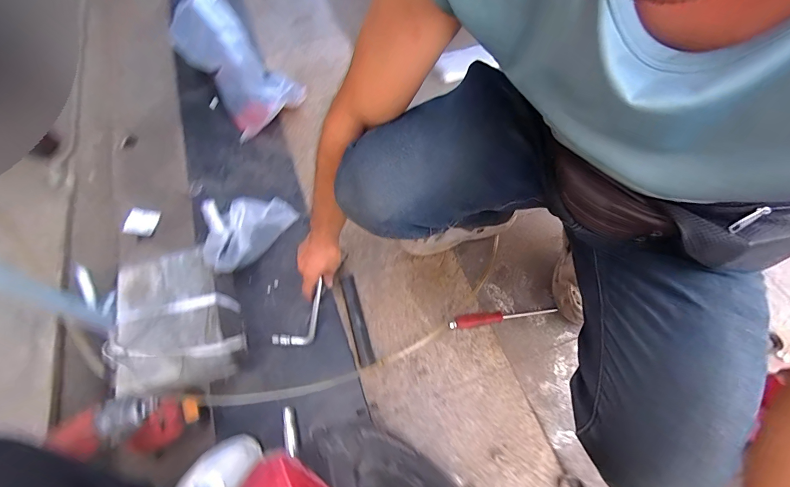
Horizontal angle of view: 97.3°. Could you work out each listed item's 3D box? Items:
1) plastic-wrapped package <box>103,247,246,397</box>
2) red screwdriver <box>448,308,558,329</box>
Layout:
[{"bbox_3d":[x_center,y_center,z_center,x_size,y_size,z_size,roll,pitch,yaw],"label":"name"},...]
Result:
[{"bbox_3d":[-0.460,0.166,0.734,0.231,0.121,0.275,-27,65,-7],"label":"plastic-wrapped package"},{"bbox_3d":[0.231,0.156,0.747,0.232,0.023,0.026,-7,64,0],"label":"red screwdriver"}]

